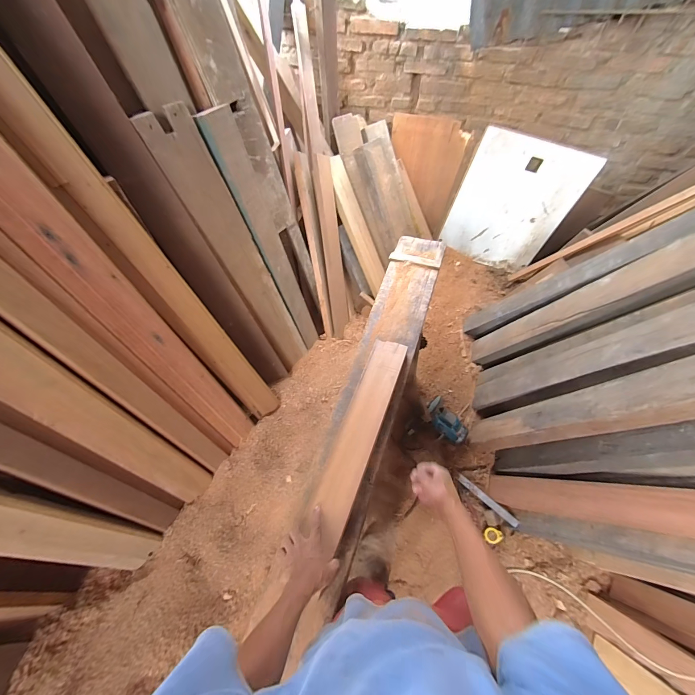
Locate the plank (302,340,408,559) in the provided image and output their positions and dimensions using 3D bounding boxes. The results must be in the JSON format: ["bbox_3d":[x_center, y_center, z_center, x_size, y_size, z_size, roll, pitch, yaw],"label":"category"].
[{"bbox_3d":[0.036,0.218,0.838,0.106,0.030,0.550,17,63,12],"label":"plank"}]

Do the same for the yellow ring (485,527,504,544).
[{"bbox_3d":[0.572,0.738,1.200,0.068,0.014,0.055,-48,61,16],"label":"yellow ring"}]

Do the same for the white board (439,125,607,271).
[{"bbox_3d":[0.861,-0.737,1.640,0.542,0.637,0.029,21,52,5],"label":"white board"}]

